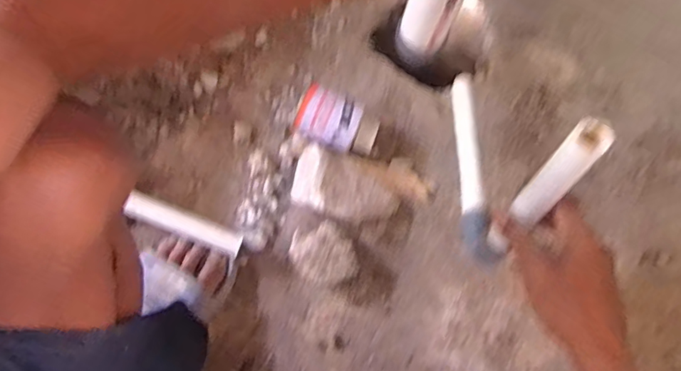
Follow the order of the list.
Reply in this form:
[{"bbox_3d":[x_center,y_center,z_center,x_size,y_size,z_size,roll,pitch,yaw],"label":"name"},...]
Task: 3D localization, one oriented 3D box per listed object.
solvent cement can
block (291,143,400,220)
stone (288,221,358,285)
[{"bbox_3d":[-0.002,-0.080,0.674,0.101,0.069,0.068,21,76,5],"label":"solvent cement can"},{"bbox_3d":[0.008,0.002,0.664,0.138,0.056,0.083,16,77,2],"label":"block"},{"bbox_3d":[-0.022,0.088,0.656,0.075,0.045,0.078,-19,79,-6],"label":"stone"}]

